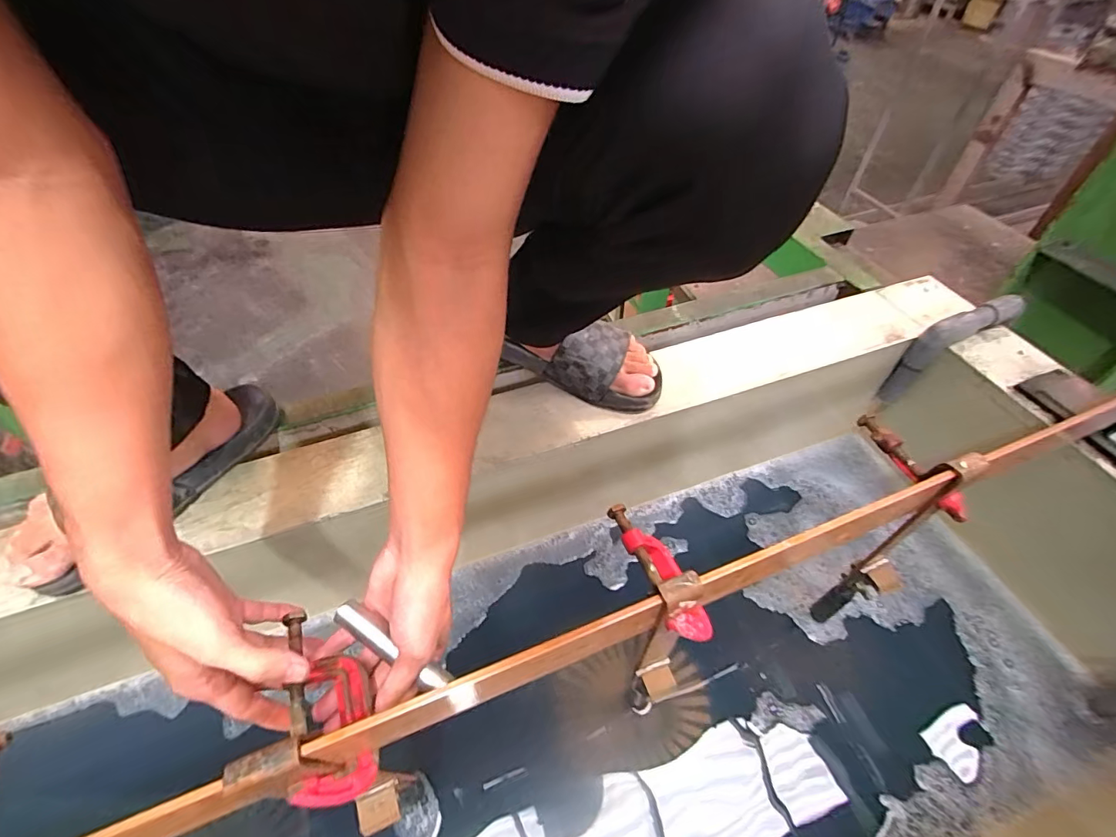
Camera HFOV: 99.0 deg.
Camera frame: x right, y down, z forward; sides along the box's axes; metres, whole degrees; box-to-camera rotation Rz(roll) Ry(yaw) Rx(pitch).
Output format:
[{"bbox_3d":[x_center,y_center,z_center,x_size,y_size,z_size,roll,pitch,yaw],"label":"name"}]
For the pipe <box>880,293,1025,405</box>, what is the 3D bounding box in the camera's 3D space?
[{"bbox_3d":[0.558,-0.097,0.685,0.135,0.144,0.039,-20,53,-15],"label":"pipe"}]

